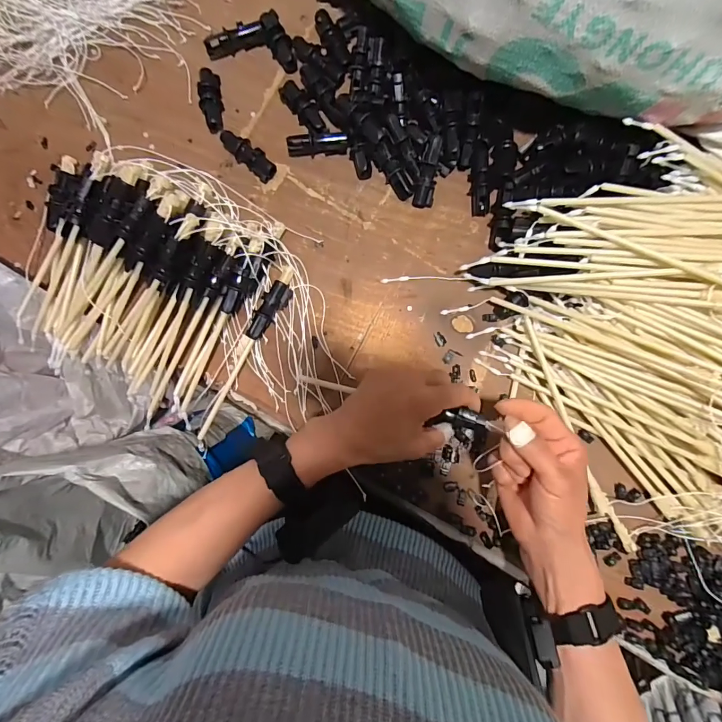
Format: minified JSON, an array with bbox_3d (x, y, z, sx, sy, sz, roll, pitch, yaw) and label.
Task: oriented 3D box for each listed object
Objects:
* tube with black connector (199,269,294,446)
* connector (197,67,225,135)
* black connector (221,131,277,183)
[{"bbox_3d":[-0.122,-0.007,0.417,0.020,0.024,0.204,29,88,5],"label":"tube with black connector"},{"bbox_3d":[-0.169,-0.294,0.448,0.021,0.018,0.073,-7,85,2],"label":"connector"},{"bbox_3d":[-0.125,-0.228,0.439,0.066,0.016,0.025,37,88,5],"label":"black connector"}]

